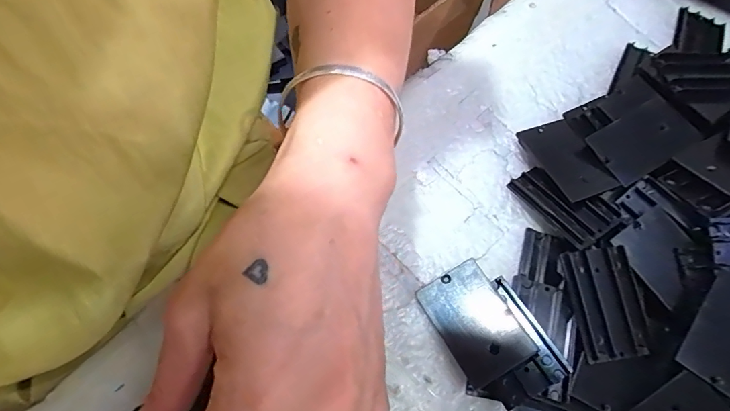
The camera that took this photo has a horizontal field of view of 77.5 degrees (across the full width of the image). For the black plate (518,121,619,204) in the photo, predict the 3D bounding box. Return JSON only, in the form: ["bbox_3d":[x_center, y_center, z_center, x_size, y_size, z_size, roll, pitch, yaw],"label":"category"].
[{"bbox_3d":[0.120,-0.028,0.271,0.033,0.005,0.056,-24,59,-8],"label":"black plate"}]

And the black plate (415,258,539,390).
[{"bbox_3d":[0.055,0.058,0.230,0.036,0.005,0.055,-31,62,-1],"label":"black plate"}]

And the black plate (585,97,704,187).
[{"bbox_3d":[0.166,-0.040,0.271,0.062,0.006,0.036,-29,70,-9],"label":"black plate"}]

